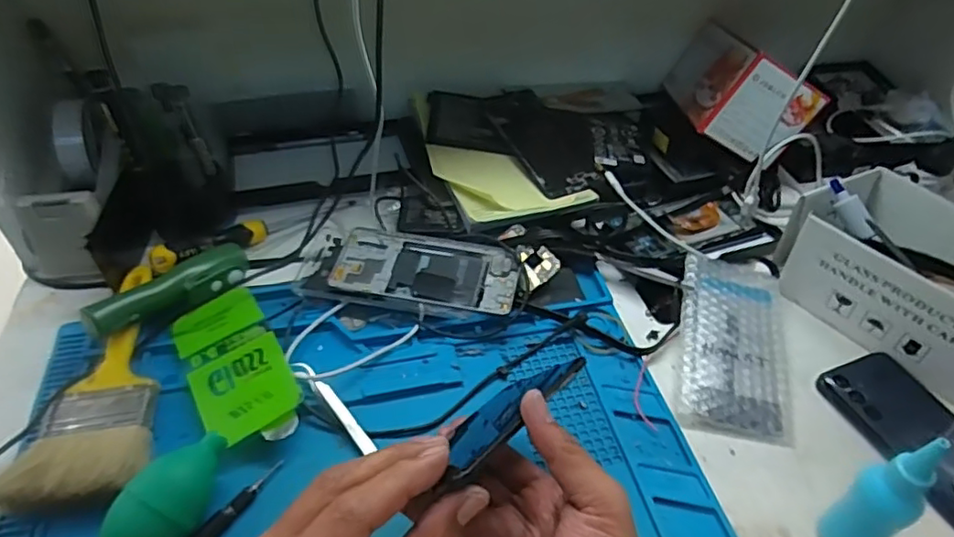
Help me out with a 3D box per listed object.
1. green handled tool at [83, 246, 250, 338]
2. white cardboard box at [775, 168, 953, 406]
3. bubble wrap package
[{"bbox_3d":[-0.261,0.017,0.525,0.040,0.026,0.142,28,37,24],"label":"green handled tool"},{"bbox_3d":[0.375,0.004,0.524,0.112,0.087,0.188,-25,50,-25],"label":"white cardboard box"},{"bbox_3d":[0.219,0.060,0.520,0.087,0.020,0.181,10,45,8],"label":"bubble wrap package"}]

